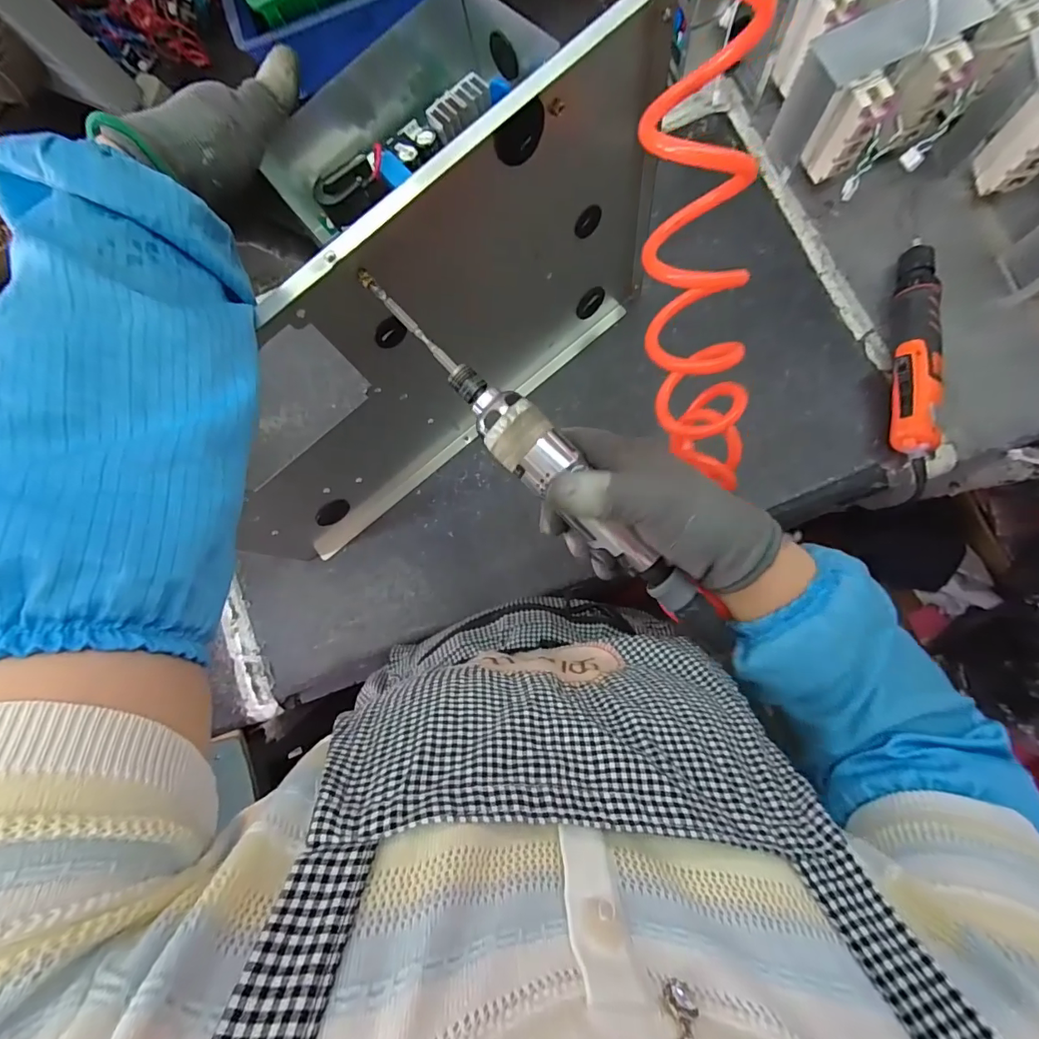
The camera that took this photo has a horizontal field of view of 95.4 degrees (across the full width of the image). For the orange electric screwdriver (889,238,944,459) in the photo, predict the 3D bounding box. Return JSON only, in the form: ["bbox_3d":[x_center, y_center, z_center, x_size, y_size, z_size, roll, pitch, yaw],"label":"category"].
[{"bbox_3d":[0.440,-0.192,0.527,0.050,0.049,0.256,6,84,7],"label":"orange electric screwdriver"}]

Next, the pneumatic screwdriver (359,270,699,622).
[{"bbox_3d":[0.003,-0.052,0.301,0.039,0.033,0.298,-44,89,0],"label":"pneumatic screwdriver"}]

